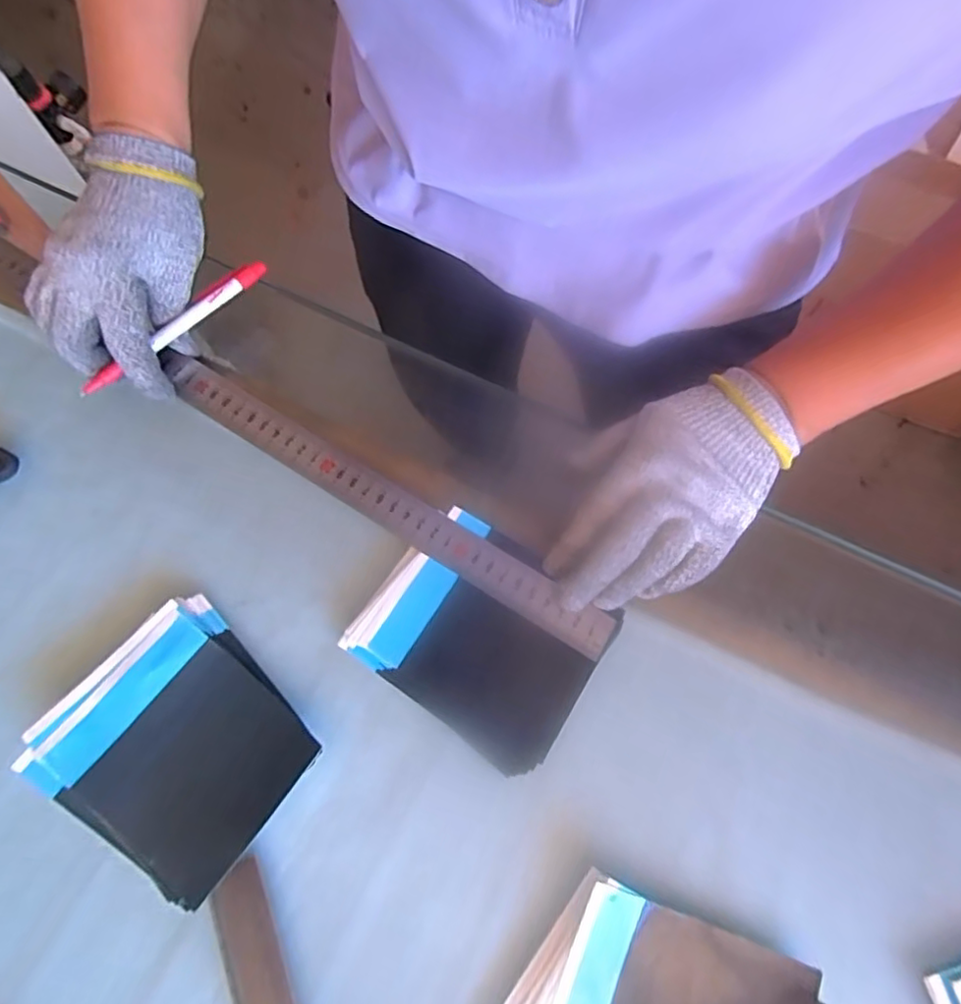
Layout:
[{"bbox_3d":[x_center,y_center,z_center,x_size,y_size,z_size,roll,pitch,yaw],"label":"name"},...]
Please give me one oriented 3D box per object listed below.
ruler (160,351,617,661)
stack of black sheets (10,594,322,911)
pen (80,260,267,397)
[{"bbox_3d":[-0.064,-0.002,0.389,0.320,0.007,0.027,31,79,8],"label":"ruler"},{"bbox_3d":[-0.165,0.134,0.348,0.127,0.029,0.113,40,79,10],"label":"stack of black sheets"},{"bbox_3d":[-0.193,-0.112,0.398,0.010,0.013,0.136,44,76,11],"label":"pen"}]

